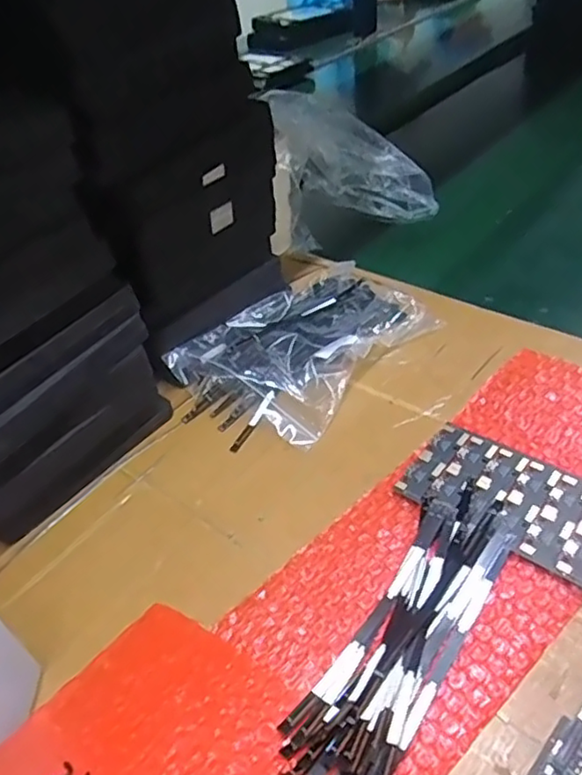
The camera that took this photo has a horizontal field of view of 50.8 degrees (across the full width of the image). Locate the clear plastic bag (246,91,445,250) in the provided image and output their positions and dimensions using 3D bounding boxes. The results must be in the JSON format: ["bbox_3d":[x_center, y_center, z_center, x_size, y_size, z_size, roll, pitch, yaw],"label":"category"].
[{"bbox_3d":[0.064,-0.233,0.655,0.190,0.154,0.064,-3,43,4],"label":"clear plastic bag"}]

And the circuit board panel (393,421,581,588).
[{"bbox_3d":[0.146,0.071,0.410,0.131,0.008,0.076,28,53,31],"label":"circuit board panel"}]

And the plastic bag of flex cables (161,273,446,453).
[{"bbox_3d":[0.019,-0.041,0.537,0.237,0.034,0.142,-36,50,-28],"label":"plastic bag of flex cables"}]

